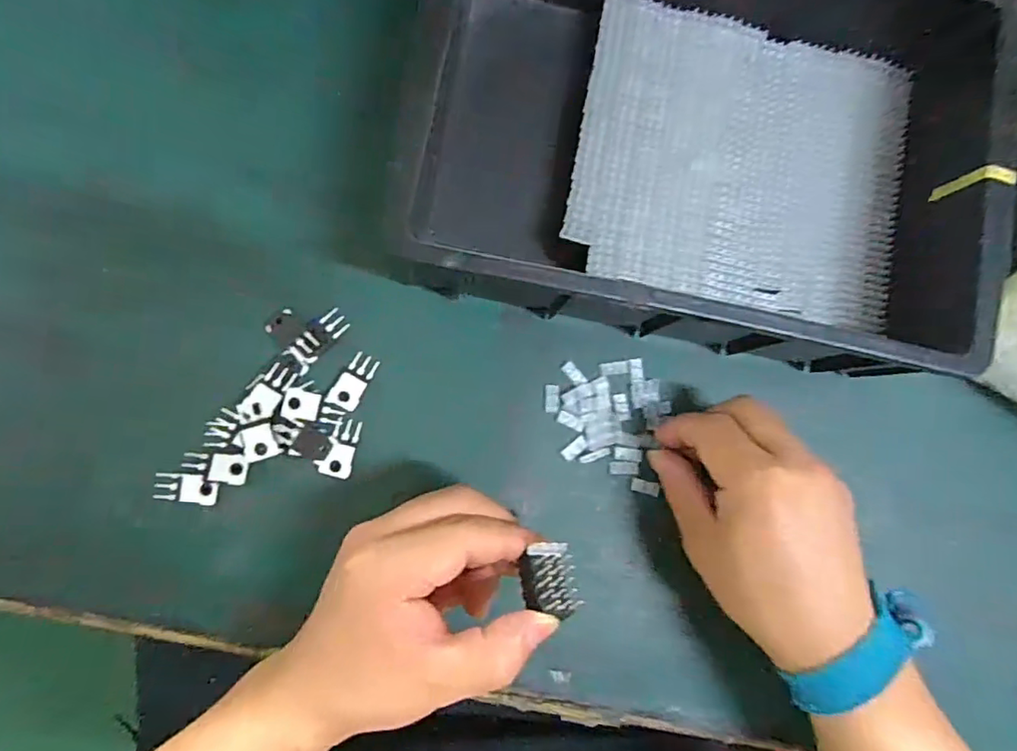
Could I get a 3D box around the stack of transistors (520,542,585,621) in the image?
[{"bbox_3d":[0.018,0.089,0.256,0.022,0.016,0.030,-10,77,-9],"label":"stack of transistors"}]

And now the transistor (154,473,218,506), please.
[{"bbox_3d":[-0.164,0.057,0.297,0.030,0.004,0.015,10,84,-7],"label":"transistor"}]

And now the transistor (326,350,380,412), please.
[{"bbox_3d":[-0.084,0.003,0.314,0.016,0.004,0.031,29,82,-4],"label":"transistor"}]

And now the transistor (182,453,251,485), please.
[{"bbox_3d":[-0.148,0.048,0.296,0.029,0.004,0.015,6,84,-7],"label":"transistor"}]

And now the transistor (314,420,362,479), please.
[{"bbox_3d":[-0.089,0.039,0.310,0.019,0.004,0.030,18,83,-6],"label":"transistor"}]

